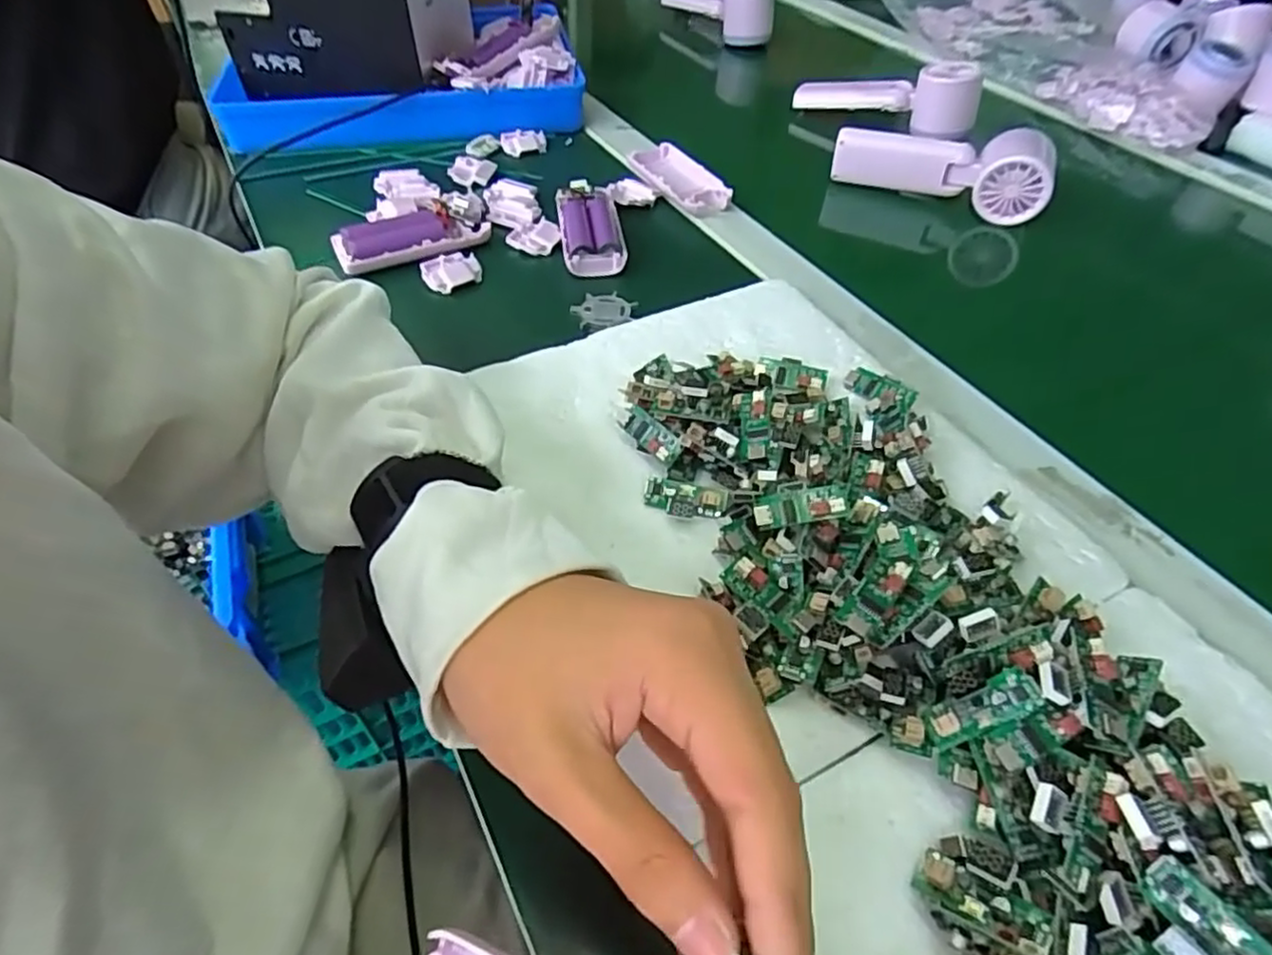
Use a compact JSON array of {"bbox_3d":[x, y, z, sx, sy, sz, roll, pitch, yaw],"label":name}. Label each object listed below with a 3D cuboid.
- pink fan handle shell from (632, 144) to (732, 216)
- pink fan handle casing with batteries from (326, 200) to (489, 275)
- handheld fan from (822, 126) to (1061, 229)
[{"bbox_3d":[0.032,-0.244,0.573,0.048,0.021,0.112,-20,51,-18],"label":"pink fan handle shell"},{"bbox_3d":[-0.158,-0.171,0.495,0.104,0.021,0.042,-20,51,-17],"label":"pink fan handle casing with batteries"},{"bbox_3d":[0.242,-0.242,0.562,0.165,0.061,0.046,11,49,10],"label":"handheld fan"}]

